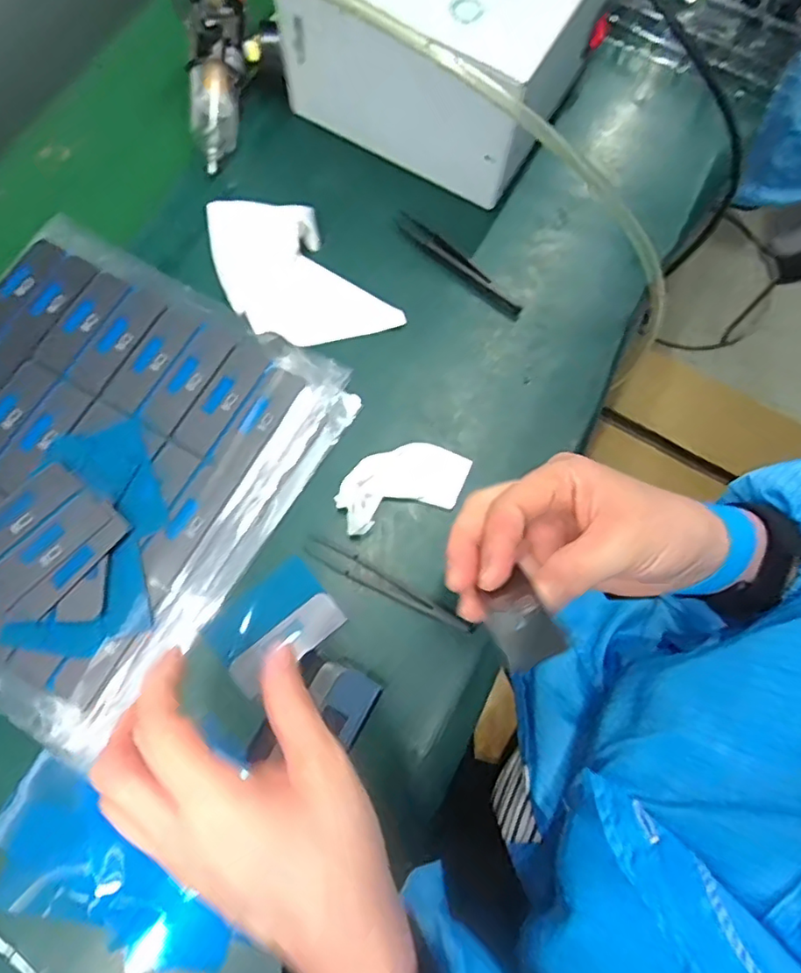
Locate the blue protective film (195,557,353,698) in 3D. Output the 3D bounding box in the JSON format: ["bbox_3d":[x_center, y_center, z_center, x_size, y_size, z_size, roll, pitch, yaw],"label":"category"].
[{"bbox_3d":[-0.074,0.082,0.339,0.070,0.006,0.049,-38,84,-15],"label":"blue protective film"}]

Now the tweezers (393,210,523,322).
[{"bbox_3d":[0.038,-0.155,0.398,0.111,0.008,0.016,42,78,10],"label":"tweezers"}]

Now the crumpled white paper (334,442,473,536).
[{"bbox_3d":[0.003,-0.003,0.356,0.084,0.010,0.045,-18,76,-5],"label":"crumpled white paper"}]

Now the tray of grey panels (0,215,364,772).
[{"bbox_3d":[-0.192,-0.015,0.343,0.232,0.024,0.260,31,75,7],"label":"tray of grey panels"}]

